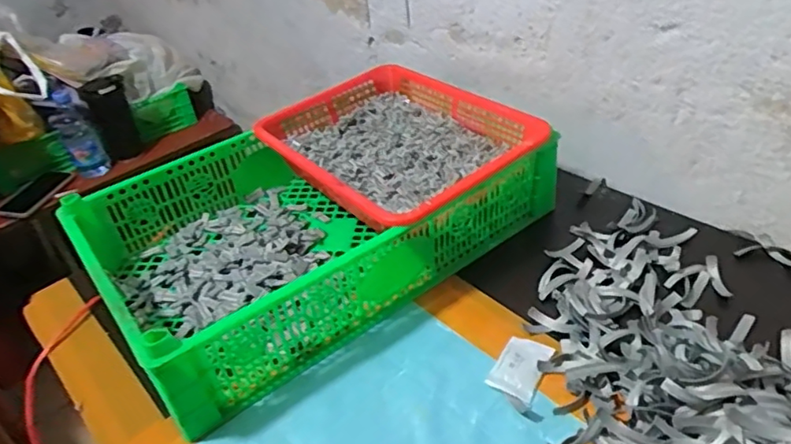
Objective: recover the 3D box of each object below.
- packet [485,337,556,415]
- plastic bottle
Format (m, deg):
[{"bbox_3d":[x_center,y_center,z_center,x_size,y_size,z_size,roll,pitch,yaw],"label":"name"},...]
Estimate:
[{"bbox_3d":[0.108,0.129,0.501,0.040,0.006,0.070,15,41,27],"label":"packet"},{"bbox_3d":[-0.721,-0.200,1.299,0.083,0.197,0.084,-25,40,-23],"label":"plastic bottle"}]

